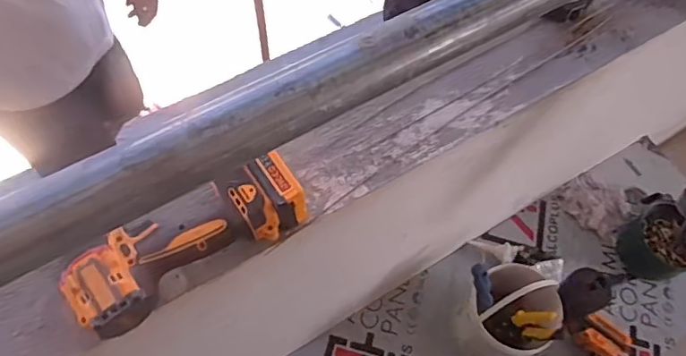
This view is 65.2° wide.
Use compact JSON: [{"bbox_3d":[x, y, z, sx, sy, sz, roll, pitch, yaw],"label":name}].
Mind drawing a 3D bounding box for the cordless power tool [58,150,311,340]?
[{"bbox_3d":[-0.156,0.060,0.534,0.238,0.079,0.093,-32,69,-19],"label":"cordless power tool"}]

